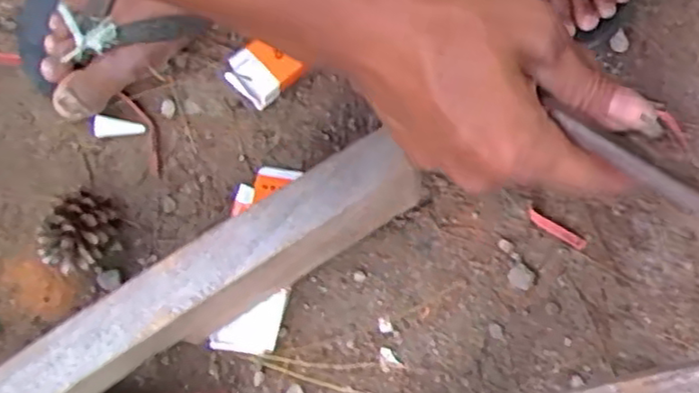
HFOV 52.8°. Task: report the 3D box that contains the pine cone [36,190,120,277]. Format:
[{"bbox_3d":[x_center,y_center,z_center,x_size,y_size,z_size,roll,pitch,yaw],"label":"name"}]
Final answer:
[{"bbox_3d":[-0.185,0.027,0.488,0.042,0.046,0.054,31,74,8],"label":"pine cone"}]

